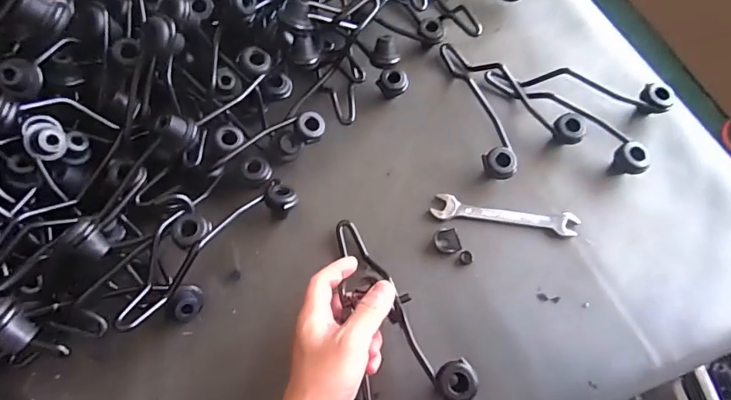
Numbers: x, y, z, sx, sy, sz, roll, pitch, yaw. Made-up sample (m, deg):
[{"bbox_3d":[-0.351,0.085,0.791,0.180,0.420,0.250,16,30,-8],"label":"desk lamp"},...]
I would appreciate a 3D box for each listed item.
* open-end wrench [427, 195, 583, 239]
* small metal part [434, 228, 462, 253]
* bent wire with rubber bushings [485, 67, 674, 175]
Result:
[{"bbox_3d":[0.142,0.015,0.455,0.143,0.010,0.027,8,64,6],"label":"open-end wrench"},{"bbox_3d":[0.082,0.041,0.448,0.025,0.004,0.026,-5,63,-1],"label":"small metal part"},{"bbox_3d":[0.229,-0.113,0.494,0.191,0.034,0.116,29,68,15],"label":"bent wire with rubber bushings"}]

